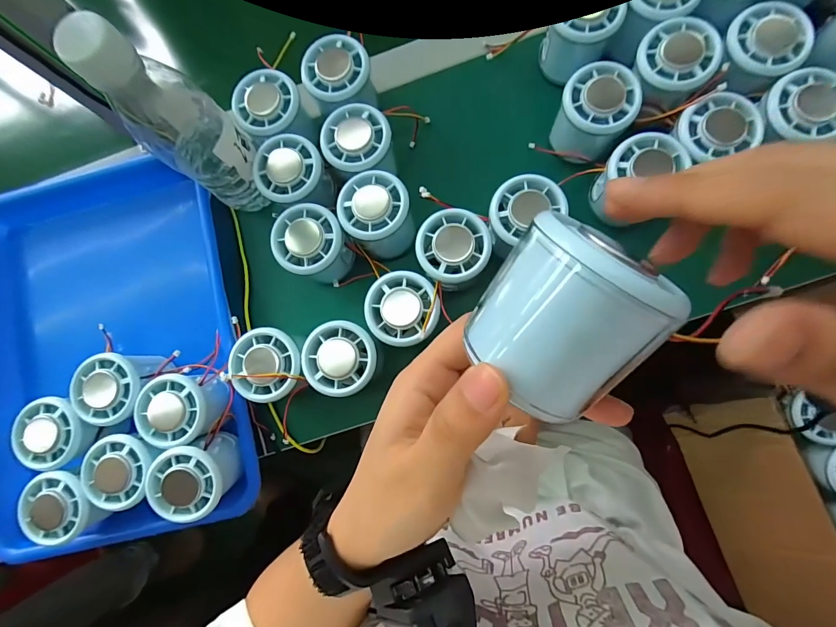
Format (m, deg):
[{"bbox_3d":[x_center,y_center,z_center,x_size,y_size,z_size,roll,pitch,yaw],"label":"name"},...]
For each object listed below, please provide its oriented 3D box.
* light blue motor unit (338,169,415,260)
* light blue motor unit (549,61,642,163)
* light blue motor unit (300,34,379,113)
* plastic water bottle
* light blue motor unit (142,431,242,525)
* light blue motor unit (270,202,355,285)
[{"bbox_3d":[-0.034,-0.082,0.319,0.053,0.056,0.058,-1,83,6],"label":"light blue motor unit"},{"bbox_3d":[0.142,-0.161,0.311,0.054,0.054,0.056,-1,83,6],"label":"light blue motor unit"},{"bbox_3d":[-0.067,-0.202,0.332,0.054,0.048,0.056,-1,83,6],"label":"light blue motor unit"},{"bbox_3d":[-0.171,-0.134,0.282,0.066,0.174,0.055,36,88,9],"label":"plastic water bottle"},{"bbox_3d":[-0.175,0.131,0.305,0.054,0.047,0.055,-1,83,6],"label":"light blue motor unit"},{"bbox_3d":[-0.087,-0.057,0.323,0.053,0.060,0.055,-1,83,6],"label":"light blue motor unit"}]

